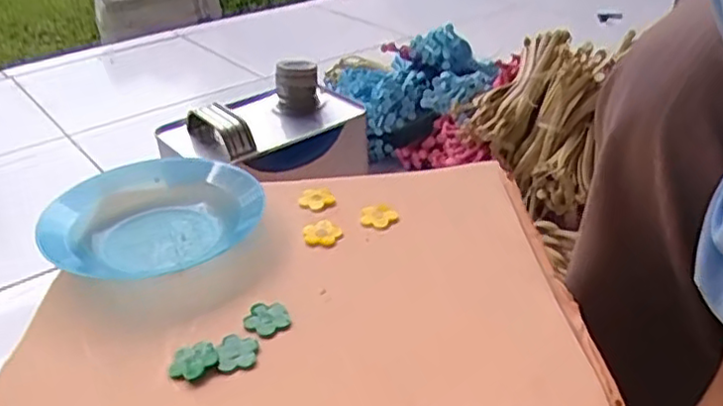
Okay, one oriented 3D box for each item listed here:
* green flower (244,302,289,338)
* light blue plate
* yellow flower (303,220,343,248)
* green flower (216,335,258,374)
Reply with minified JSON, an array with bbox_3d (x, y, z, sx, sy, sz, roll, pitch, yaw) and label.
[{"bbox_3d":[-0.048,0.059,0.341,0.022,0.005,0.021,-2,32,1],"label":"green flower"},{"bbox_3d":[-0.128,0.013,0.407,0.125,0.027,0.123,-2,32,1],"label":"light blue plate"},{"bbox_3d":[-0.024,0.018,0.412,0.023,0.006,0.022,-6,32,-6],"label":"yellow flower"},{"bbox_3d":[-0.060,0.073,0.320,0.017,0.005,0.021,0,32,4],"label":"green flower"}]

